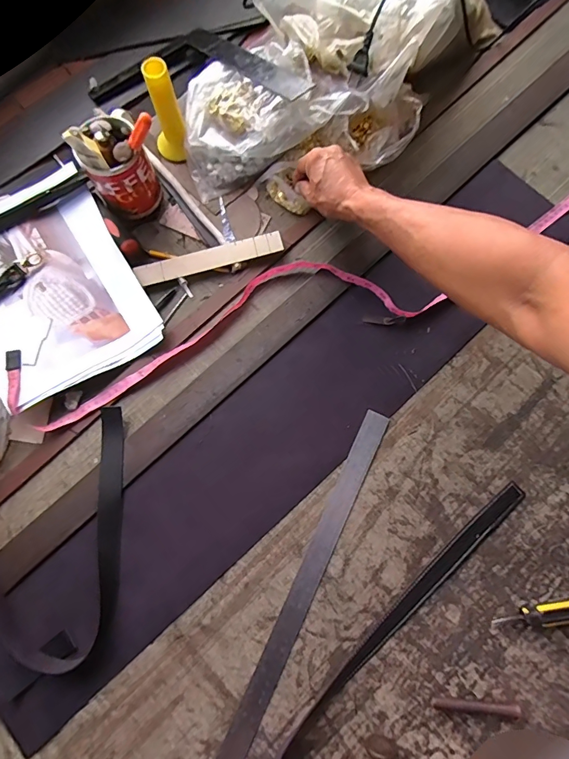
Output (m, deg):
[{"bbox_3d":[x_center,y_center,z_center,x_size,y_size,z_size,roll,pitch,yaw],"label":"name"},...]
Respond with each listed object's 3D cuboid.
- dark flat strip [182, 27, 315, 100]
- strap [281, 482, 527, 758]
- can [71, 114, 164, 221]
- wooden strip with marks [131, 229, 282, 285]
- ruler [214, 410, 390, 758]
[{"bbox_3d":[-0.060,-0.449,0.561,0.043,0.009,0.293,-36,61,-8],"label":"dark flat strip"},{"bbox_3d":[0.137,0.303,0.458,0.090,0.011,0.449,36,82,7],"label":"strap"},{"bbox_3d":[-0.217,-0.280,0.531,0.076,0.097,0.078,0,79,0],"label":"can"},{"bbox_3d":[-0.102,-0.166,0.550,0.199,0.009,0.029,-15,85,-1],"label":"wooden strip with marks"},{"bbox_3d":[-0.011,0.320,0.462,0.035,0.006,0.607,25,81,6],"label":"ruler"}]

